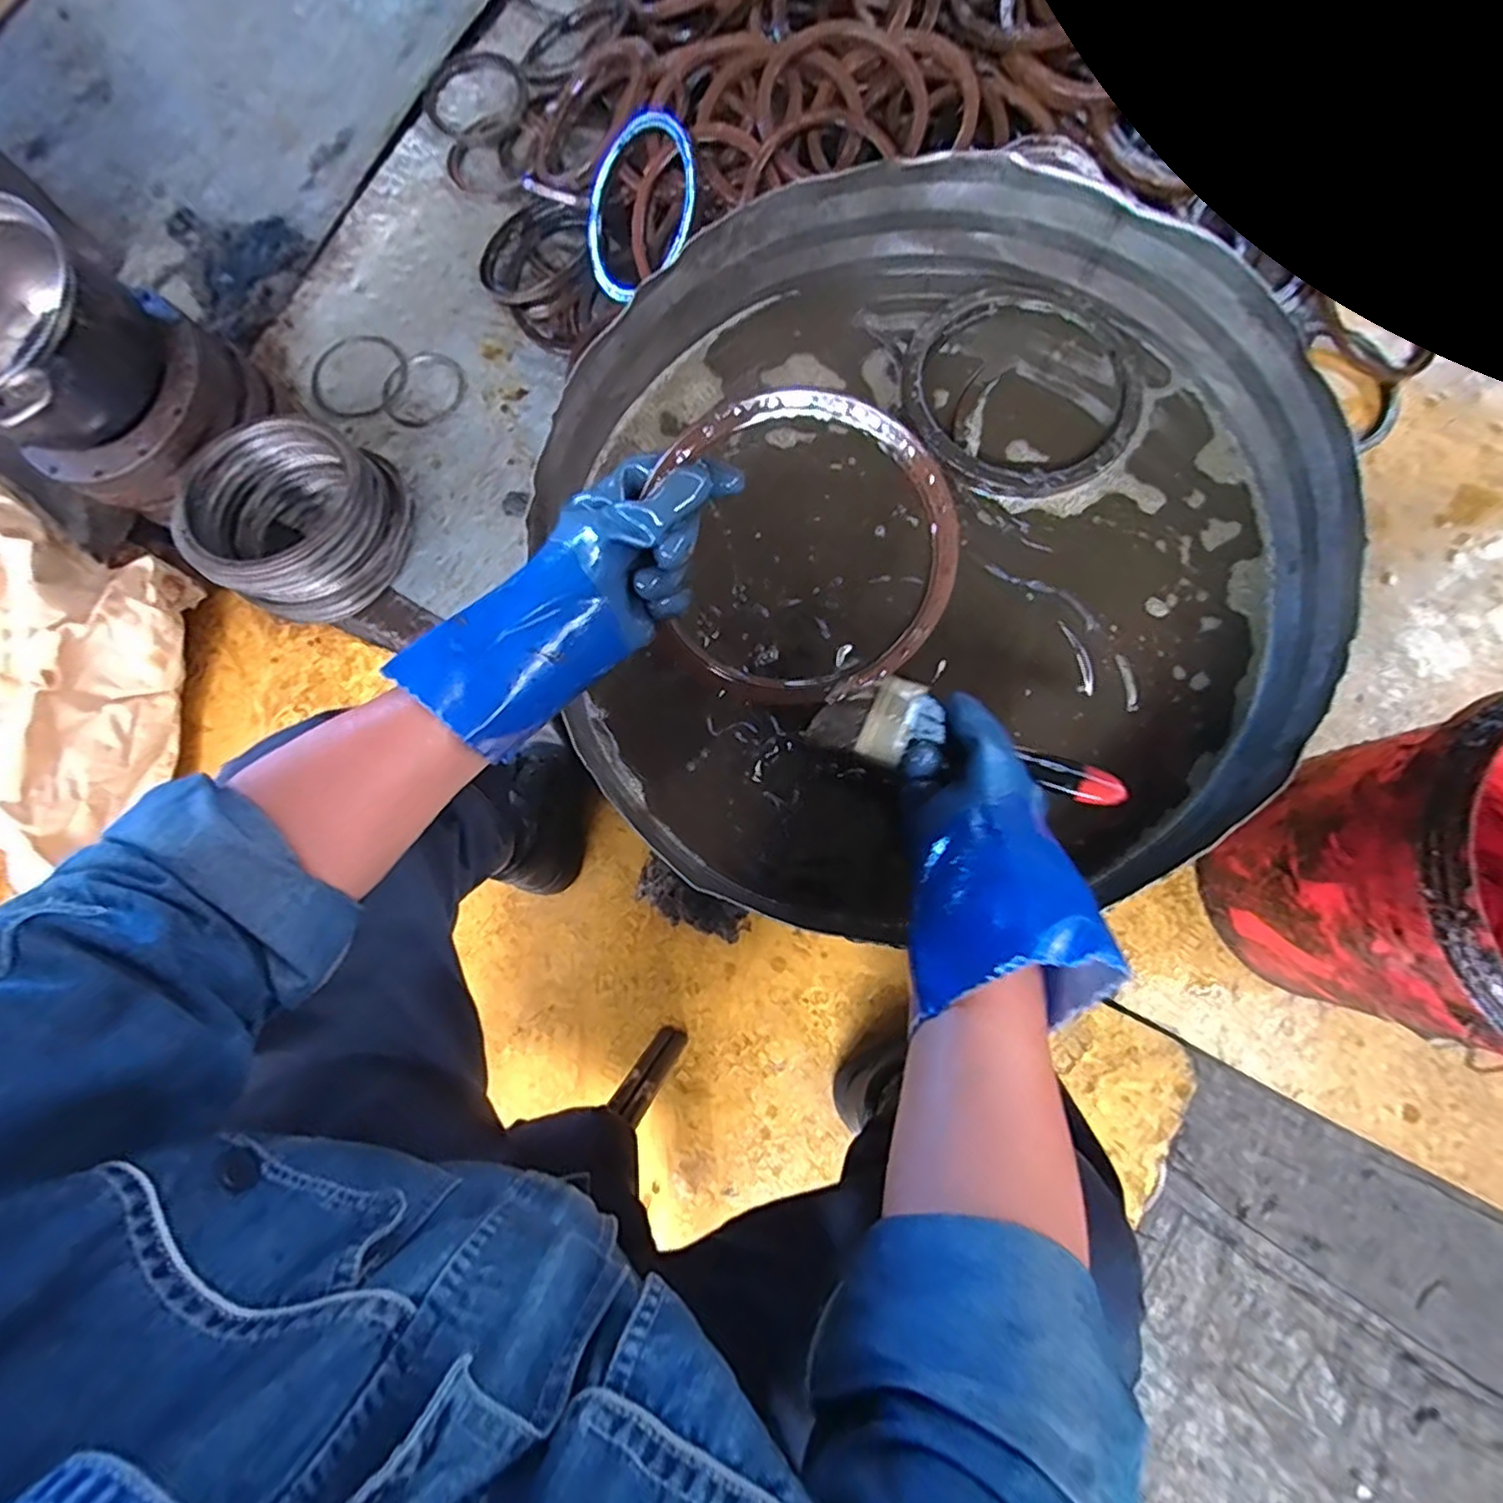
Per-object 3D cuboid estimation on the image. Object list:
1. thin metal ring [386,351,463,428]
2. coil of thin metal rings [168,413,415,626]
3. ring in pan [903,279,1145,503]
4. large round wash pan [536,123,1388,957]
[{"bbox_3d":[-0.467,-0.520,0.952,0.111,0.007,0.129,31,78,2],"label":"thin metal ring"},{"bbox_3d":[-0.561,-0.294,0.833,0.233,0.123,0.223,-1,80,5],"label":"coil of thin metal rings"},{"bbox_3d":[0.227,-0.306,0.554,0.193,0.021,0.197,-1,80,5],"label":"ring in pan"},{"bbox_3d":[0.135,-0.165,0.515,0.561,0.125,0.550,-10,76,-1],"label":"large round wash pan"}]

